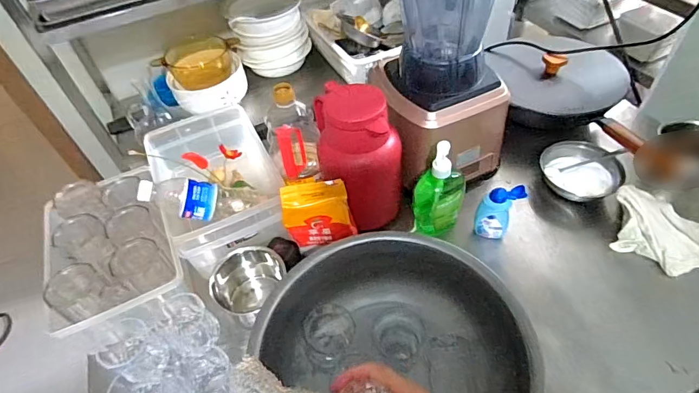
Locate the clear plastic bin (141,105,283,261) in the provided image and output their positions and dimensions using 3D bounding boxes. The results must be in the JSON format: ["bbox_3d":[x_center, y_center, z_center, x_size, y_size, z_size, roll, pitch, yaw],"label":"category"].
[{"bbox_3d":[-0.240,-0.025,0.767,0.199,0.137,0.296,-23,51,-13],"label":"clear plastic bin"}]

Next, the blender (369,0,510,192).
[{"bbox_3d":[0.152,-0.254,0.649,0.193,0.490,0.185,-21,50,-12],"label":"blender"}]

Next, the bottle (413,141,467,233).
[{"bbox_3d":[0.149,-0.012,0.685,0.082,0.170,0.050,12,51,16],"label":"bottle"}]

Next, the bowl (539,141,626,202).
[{"bbox_3d":[0.429,-0.046,0.752,0.140,0.046,0.107,-1,49,5],"label":"bowl"}]

